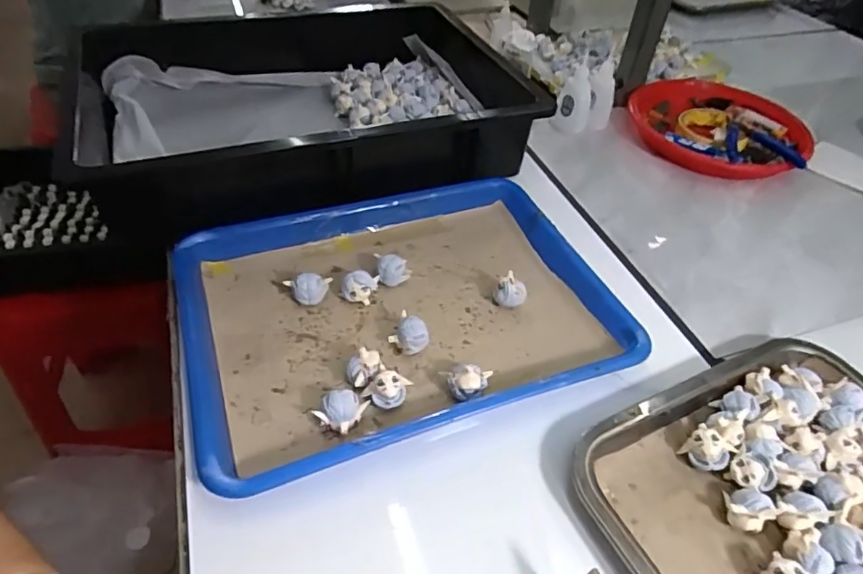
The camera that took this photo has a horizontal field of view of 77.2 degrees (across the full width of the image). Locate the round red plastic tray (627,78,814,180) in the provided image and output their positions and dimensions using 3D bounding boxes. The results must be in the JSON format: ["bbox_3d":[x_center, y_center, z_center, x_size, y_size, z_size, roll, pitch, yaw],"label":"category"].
[{"bbox_3d":[0.361,-0.205,0.697,0.219,0.037,0.190,23,48,18],"label":"round red plastic tray"}]

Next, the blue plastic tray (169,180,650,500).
[{"bbox_3d":[-0.029,0.010,0.448,0.335,0.031,0.256,-14,48,-17],"label":"blue plastic tray"}]

